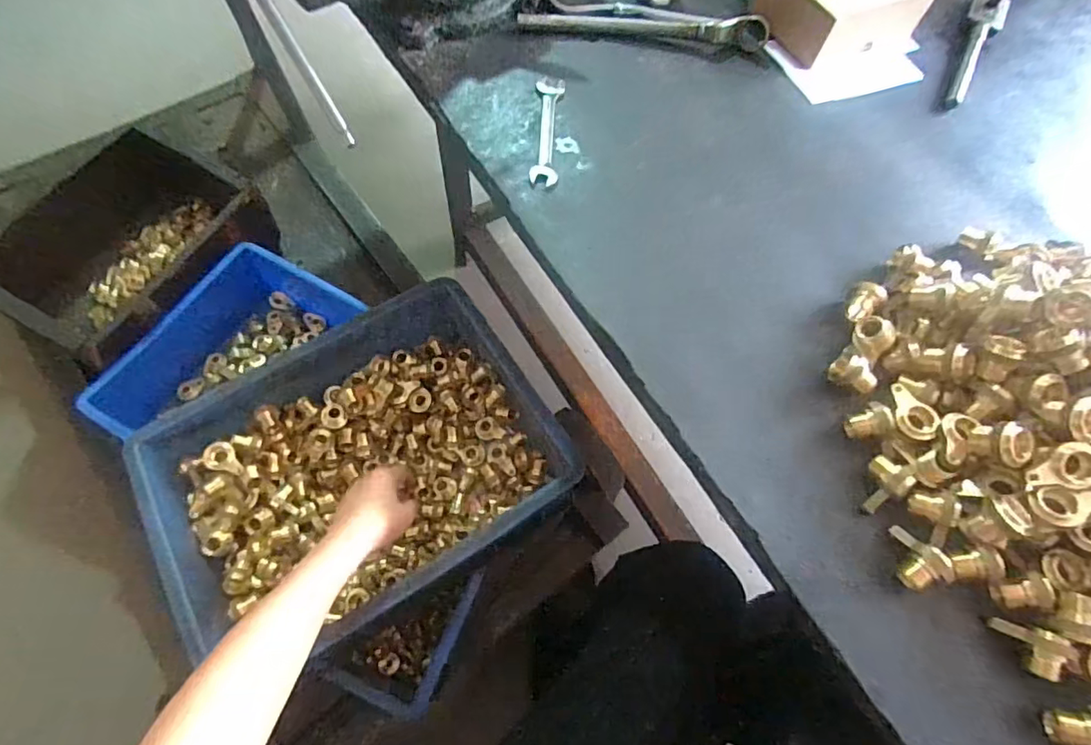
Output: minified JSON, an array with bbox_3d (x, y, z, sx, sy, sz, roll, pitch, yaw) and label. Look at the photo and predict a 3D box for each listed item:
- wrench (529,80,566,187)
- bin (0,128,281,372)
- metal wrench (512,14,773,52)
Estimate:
[{"bbox_3d":[0.002,-0.248,0.565,0.028,0.006,0.147,4,65,-1],"label":"wrench"},{"bbox_3d":[-0.648,-0.196,0.896,0.268,0.135,0.368,30,66,10],"label":"bin"},{"bbox_3d":[0.111,-0.390,0.622,0.274,0.024,0.021,4,65,-1],"label":"metal wrench"}]

